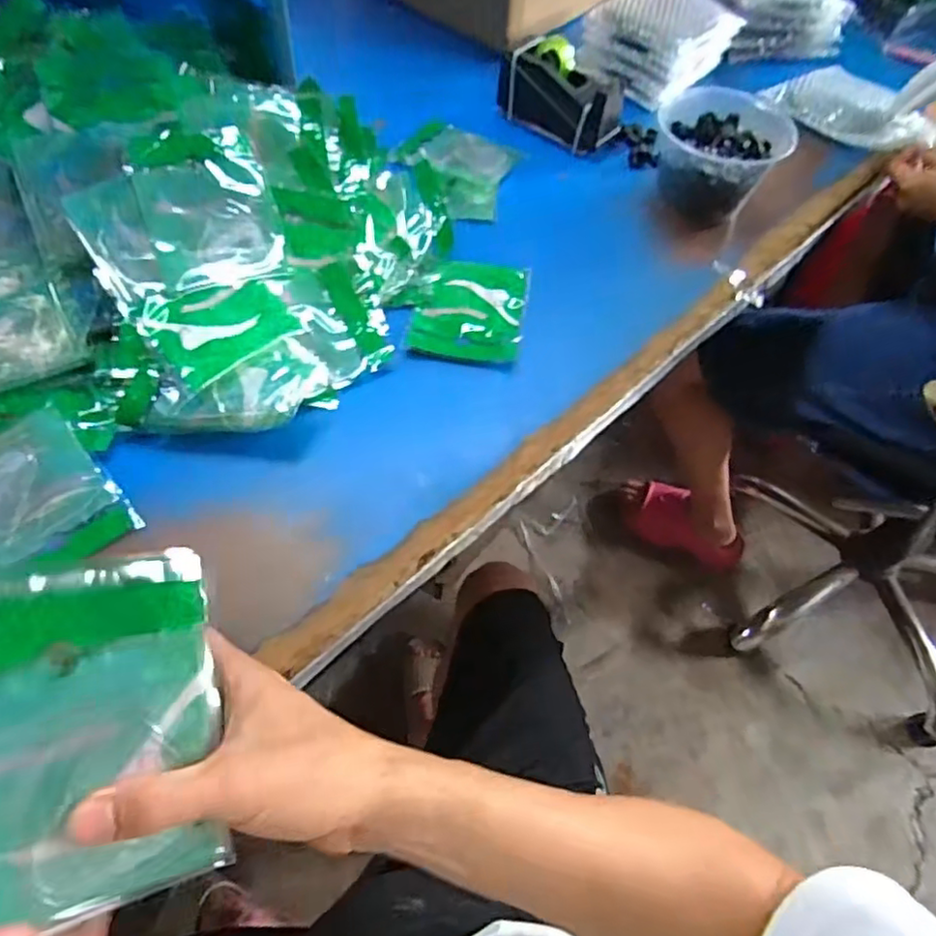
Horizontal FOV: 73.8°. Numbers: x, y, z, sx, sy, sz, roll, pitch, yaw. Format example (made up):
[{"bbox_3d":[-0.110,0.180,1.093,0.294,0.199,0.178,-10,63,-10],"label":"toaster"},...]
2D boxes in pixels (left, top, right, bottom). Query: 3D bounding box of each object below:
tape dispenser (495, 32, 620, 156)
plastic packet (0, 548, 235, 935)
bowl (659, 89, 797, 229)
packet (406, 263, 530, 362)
[{"bbox_3d":[0.111,-0.443,0.741,0.148,0.075,0.063,39,64,18],"label":"tape dispenser"},{"bbox_3d":[-0.161,0.112,0.256,0.105,0.010,0.146,-6,98,-34],"label":"plastic packet"},{"bbox_3d":[0.272,-0.343,0.687,0.126,0.076,0.124,2,59,-3],"label":"bowl"},{"bbox_3d":[0.004,-0.151,0.596,0.100,0.016,0.124,9,59,2],"label":"packet"}]

